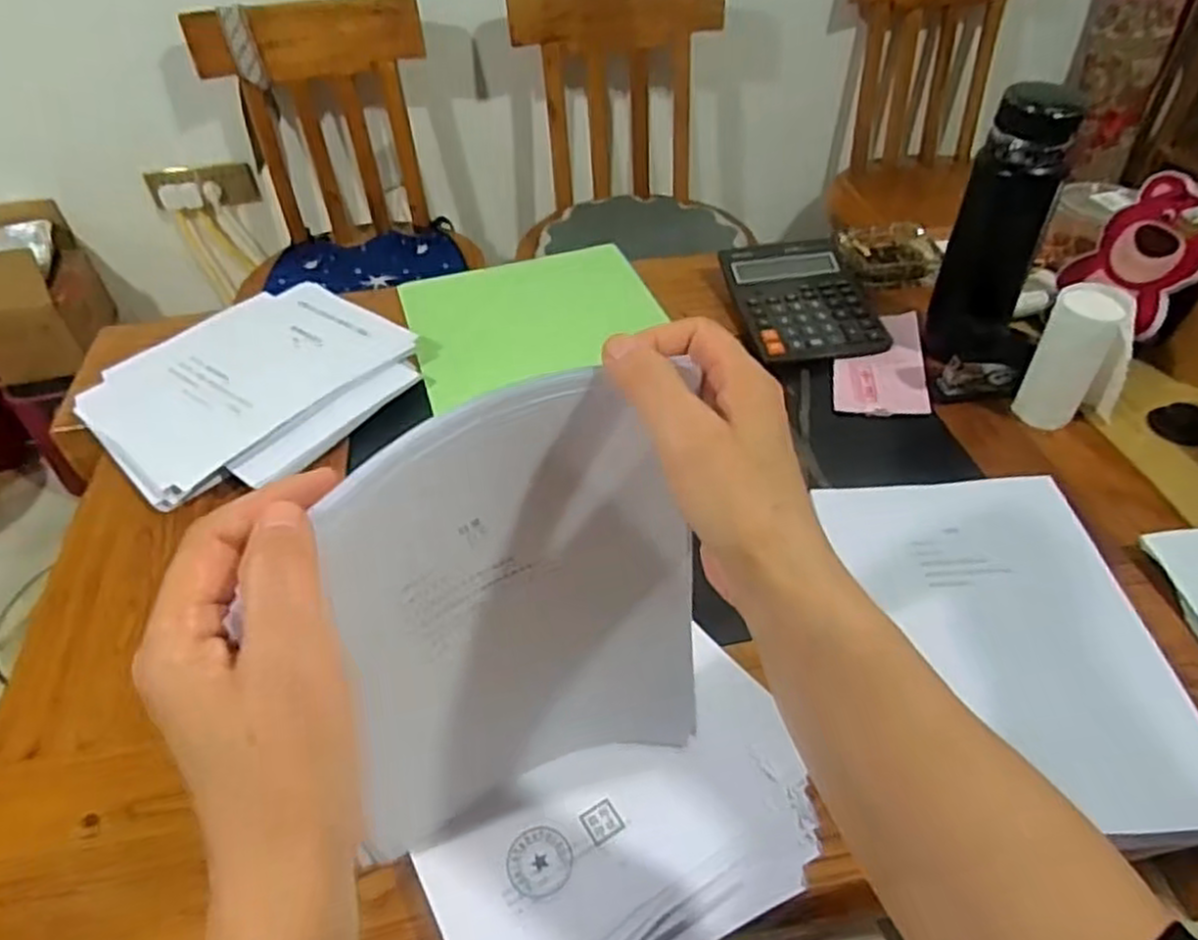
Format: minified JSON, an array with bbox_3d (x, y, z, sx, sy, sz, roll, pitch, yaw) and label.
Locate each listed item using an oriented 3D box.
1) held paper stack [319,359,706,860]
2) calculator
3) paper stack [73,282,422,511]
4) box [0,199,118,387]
[{"bbox_3d":[-0.040,0.090,0.391,0.198,0.302,0.022,-21,47,-18],"label":"held paper stack"},{"bbox_3d":[0.245,-0.211,0.912,0.153,0.034,0.209,-7,45,-5],"label":"calculator"},{"bbox_3d":[-0.370,-0.098,0.820,0.292,0.021,0.312,30,53,29],"label":"paper stack"},{"bbox_3d":[-1.142,-0.350,1.502,0.230,0.248,0.247,-15,46,-13],"label":"box"}]

